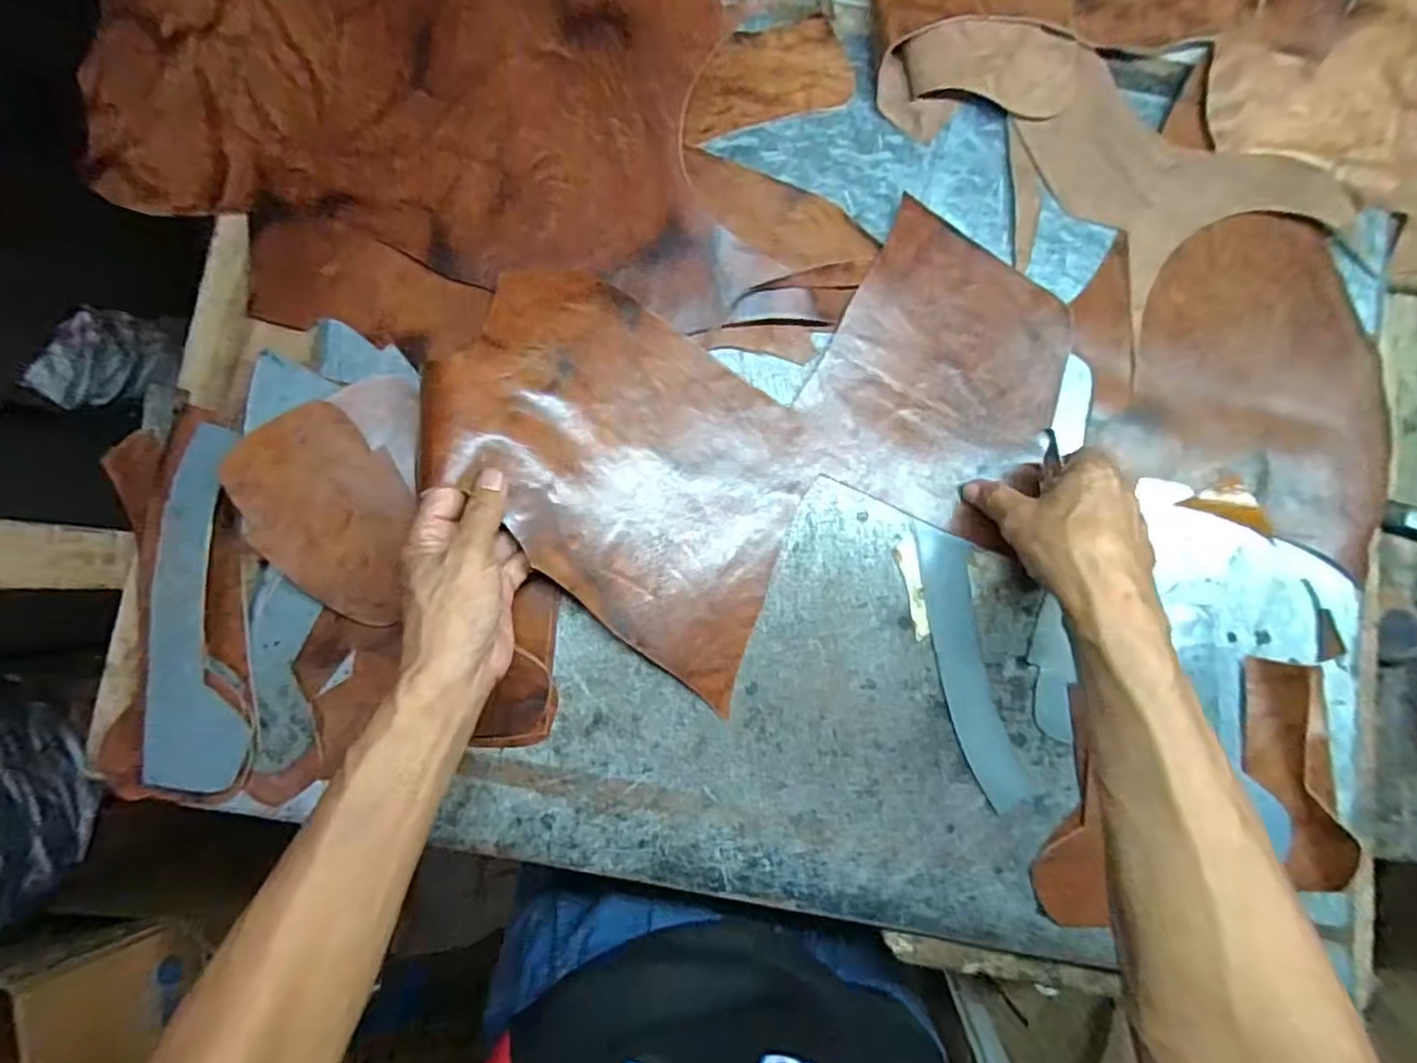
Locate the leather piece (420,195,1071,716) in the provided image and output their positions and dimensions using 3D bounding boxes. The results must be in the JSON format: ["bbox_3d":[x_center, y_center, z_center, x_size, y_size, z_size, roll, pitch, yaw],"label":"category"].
[{"bbox_3d":[0.053,-0.064,0.442,0.419,0.068,0.275,-16,86,-4],"label":"leather piece"}]

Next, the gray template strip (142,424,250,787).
[{"bbox_3d":[-0.324,0.044,0.429,0.054,0.006,0.228,-4,81,-11],"label":"gray template strip"}]

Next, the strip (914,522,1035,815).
[{"bbox_3d":[0.179,0.091,0.464,0.040,0.006,0.194,-11,85,-3],"label":"strip"}]

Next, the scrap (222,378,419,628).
[{"bbox_3d":[-0.248,-0.022,0.438,0.105,0.034,0.157,4,85,-2],"label":"scrap"}]

